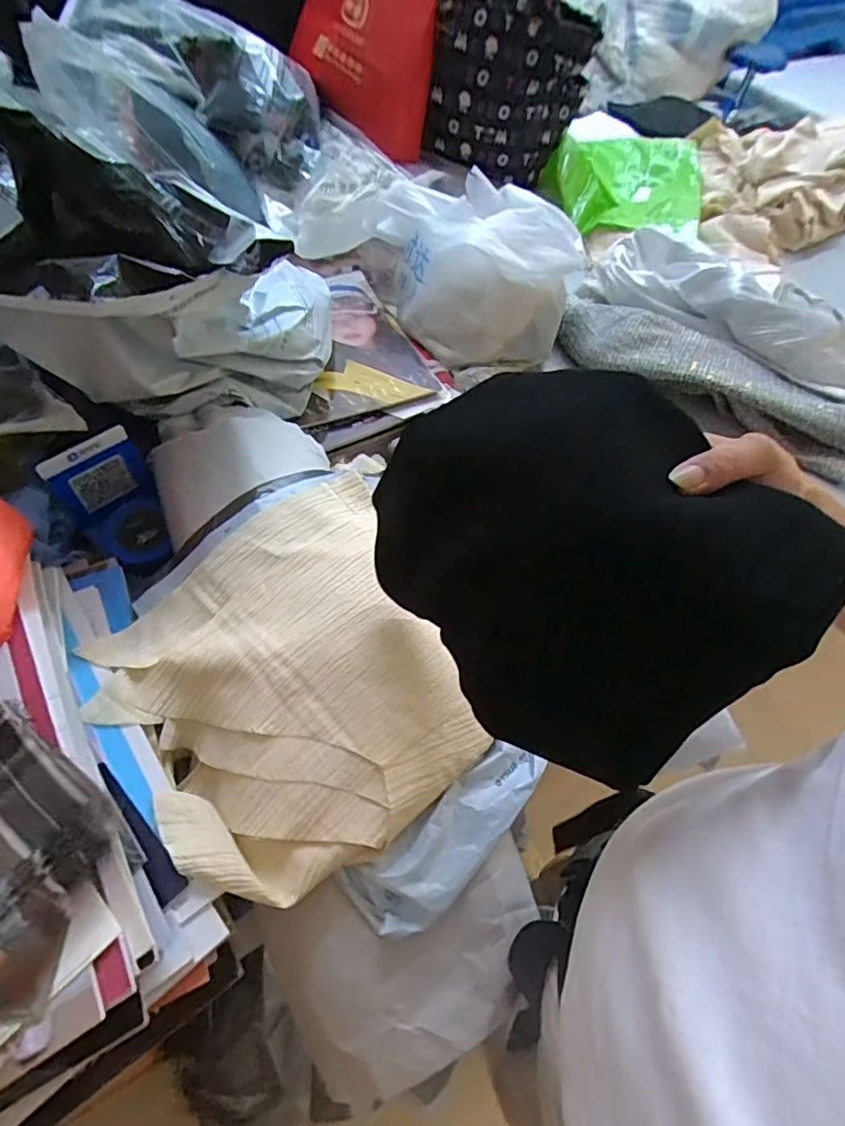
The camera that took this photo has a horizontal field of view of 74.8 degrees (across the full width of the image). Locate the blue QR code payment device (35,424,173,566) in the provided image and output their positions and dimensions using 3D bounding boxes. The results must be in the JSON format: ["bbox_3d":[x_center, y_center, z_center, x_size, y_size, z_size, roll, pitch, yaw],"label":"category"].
[{"bbox_3d":[-0.332,-0.065,0.599,0.093,0.114,0.094,-29,64,-21],"label":"blue QR code payment device"}]

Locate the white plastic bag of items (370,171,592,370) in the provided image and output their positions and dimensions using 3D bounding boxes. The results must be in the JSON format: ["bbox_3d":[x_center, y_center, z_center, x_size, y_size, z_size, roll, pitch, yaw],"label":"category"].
[{"bbox_3d":[0.092,-0.469,0.884,0.255,0.169,0.246,-15,59,-14],"label":"white plastic bag of items"}]

